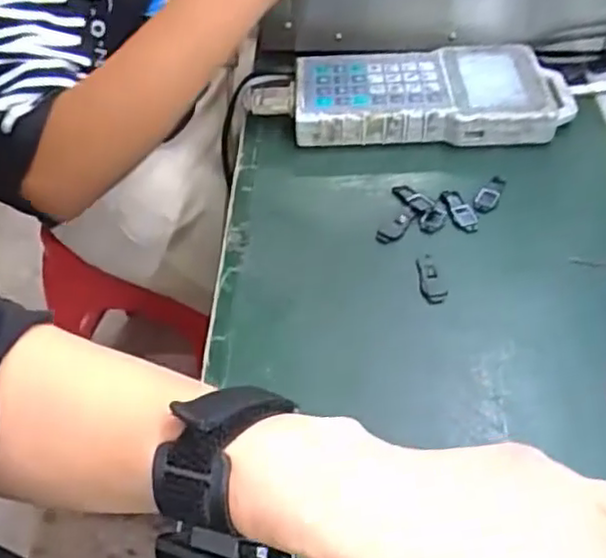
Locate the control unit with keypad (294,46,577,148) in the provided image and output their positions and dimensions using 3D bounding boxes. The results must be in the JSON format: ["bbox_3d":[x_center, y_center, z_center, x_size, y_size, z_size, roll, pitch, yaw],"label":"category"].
[{"bbox_3d":[0.107,-0.153,0.578,0.222,0.033,0.104,0,48,5],"label":"control unit with keypad"}]

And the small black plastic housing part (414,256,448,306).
[{"bbox_3d":[0.084,0.000,0.462,0.016,0.004,0.040,-8,48,-3],"label":"small black plastic housing part"}]

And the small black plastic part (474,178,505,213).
[{"bbox_3d":[0.139,-0.063,0.512,0.015,0.004,0.039,23,53,23],"label":"small black plastic part"}]

